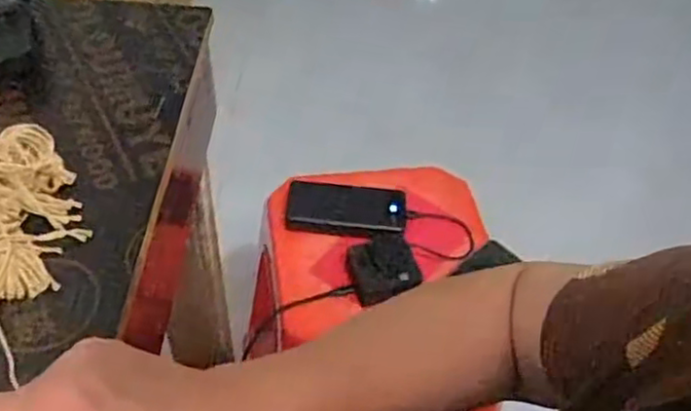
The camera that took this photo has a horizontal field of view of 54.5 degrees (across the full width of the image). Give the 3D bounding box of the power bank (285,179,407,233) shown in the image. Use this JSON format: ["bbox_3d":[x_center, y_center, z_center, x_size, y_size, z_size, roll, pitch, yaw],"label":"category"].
[{"bbox_3d":[0.003,-0.001,0.918,0.159,0.025,0.068,5,48,0],"label":"power bank"}]

